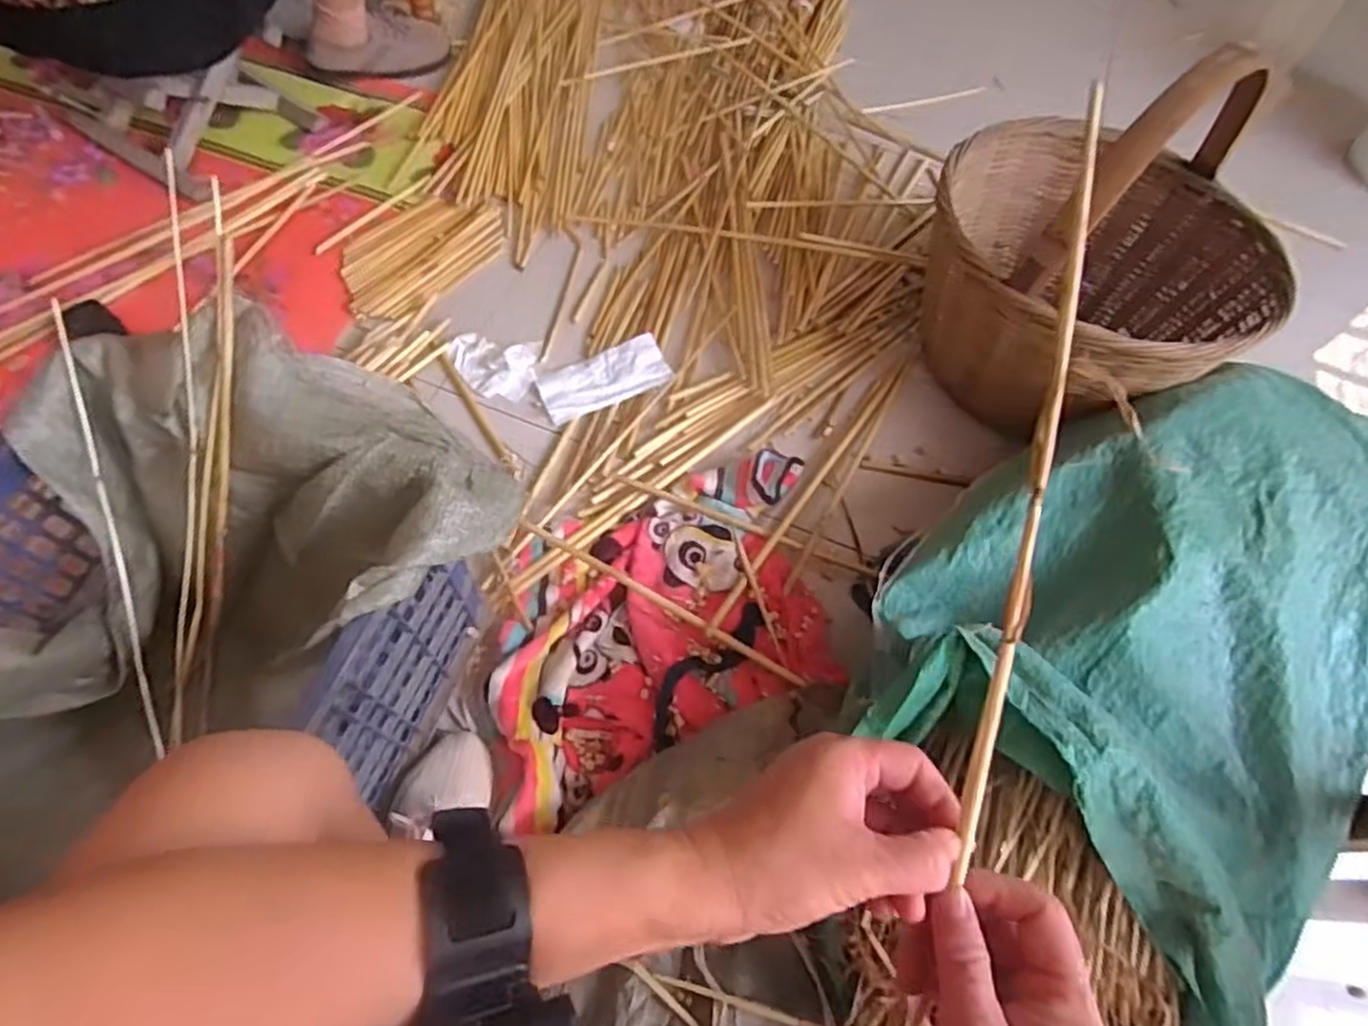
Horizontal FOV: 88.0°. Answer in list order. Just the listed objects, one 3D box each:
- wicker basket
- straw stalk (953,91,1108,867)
[{"bbox_3d":[0.527,-0.347,0.873,0.401,0.392,0.417,-4,64,-8],"label":"wicker basket"},{"bbox_3d":[0.136,0.000,0.277,0.010,0.009,0.296,4,102,-2],"label":"straw stalk"}]

